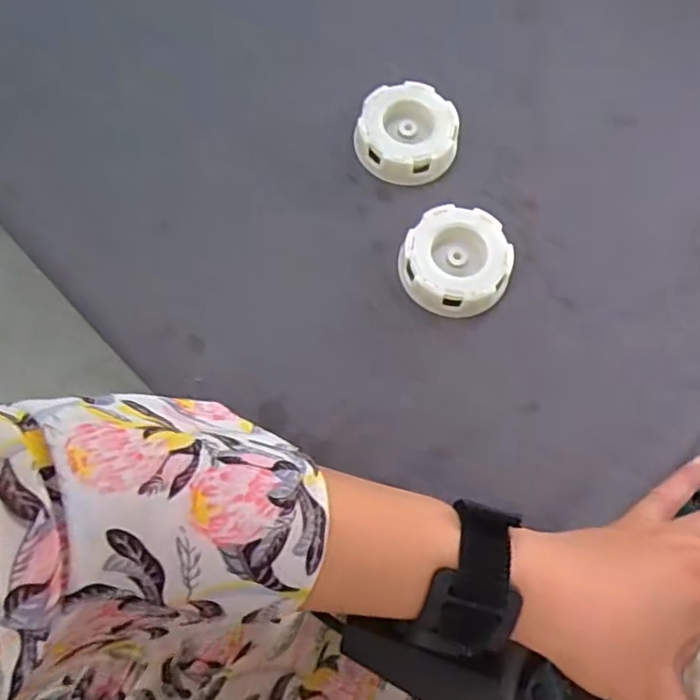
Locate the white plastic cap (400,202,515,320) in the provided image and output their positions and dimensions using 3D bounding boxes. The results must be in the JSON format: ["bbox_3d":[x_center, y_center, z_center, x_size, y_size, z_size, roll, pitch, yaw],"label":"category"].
[{"bbox_3d":[0.064,-0.053,0.394,0.063,0.023,0.062,0,69,0],"label":"white plastic cap"}]

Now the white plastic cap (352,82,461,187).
[{"bbox_3d":[0.038,-0.141,0.426,0.063,0.026,0.064,0,69,0],"label":"white plastic cap"}]

